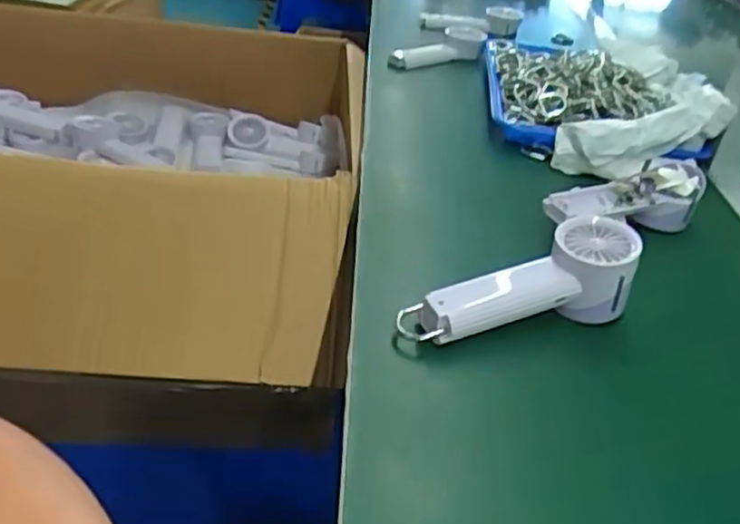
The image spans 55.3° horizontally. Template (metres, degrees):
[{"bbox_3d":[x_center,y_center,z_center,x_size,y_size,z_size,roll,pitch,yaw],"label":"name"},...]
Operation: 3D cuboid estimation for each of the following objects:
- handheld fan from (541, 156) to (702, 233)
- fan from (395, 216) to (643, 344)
[{"bbox_3d":[0.240,-0.055,0.663,0.171,0.048,0.065,-16,41,-30],"label":"handheld fan"},{"bbox_3d":[0.110,0.023,0.532,0.192,0.061,0.060,-17,40,-11],"label":"fan"}]

